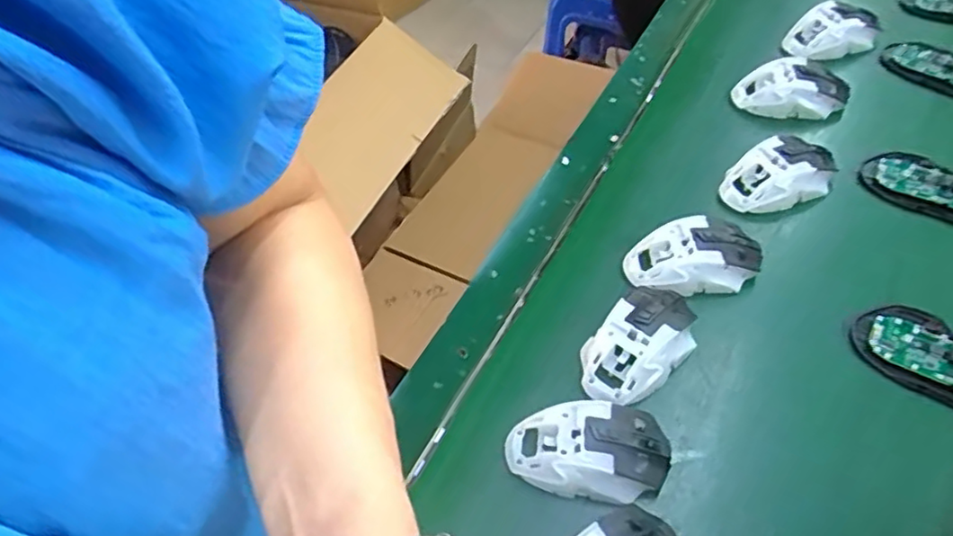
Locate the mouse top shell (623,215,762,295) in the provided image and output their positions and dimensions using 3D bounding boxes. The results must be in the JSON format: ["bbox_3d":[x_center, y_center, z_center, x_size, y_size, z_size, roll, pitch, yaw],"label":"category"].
[{"bbox_3d":[0.191,-0.008,0.571,0.115,0.043,0.068,-3,52,2],"label":"mouse top shell"}]

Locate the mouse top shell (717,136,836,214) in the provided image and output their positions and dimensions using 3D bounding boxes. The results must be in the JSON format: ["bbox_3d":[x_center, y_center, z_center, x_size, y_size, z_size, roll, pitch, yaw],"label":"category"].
[{"bbox_3d":[0.292,-0.087,0.623,0.109,0.045,0.068,-19,53,-10],"label":"mouse top shell"}]

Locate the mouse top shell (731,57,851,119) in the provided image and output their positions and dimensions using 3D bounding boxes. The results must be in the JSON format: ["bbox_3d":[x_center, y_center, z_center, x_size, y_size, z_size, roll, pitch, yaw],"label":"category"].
[{"bbox_3d":[0.339,-0.191,0.701,0.115,0.045,0.065,9,53,11],"label":"mouse top shell"}]

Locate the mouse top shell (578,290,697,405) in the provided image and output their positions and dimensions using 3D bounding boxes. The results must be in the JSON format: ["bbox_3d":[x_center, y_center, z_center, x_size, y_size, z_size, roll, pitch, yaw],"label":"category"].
[{"bbox_3d":[0.130,0.061,0.522,0.069,0.037,0.125,33,61,26],"label":"mouse top shell"}]

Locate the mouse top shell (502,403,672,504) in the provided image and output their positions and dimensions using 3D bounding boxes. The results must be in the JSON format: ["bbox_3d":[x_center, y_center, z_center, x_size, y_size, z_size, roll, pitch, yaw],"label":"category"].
[{"bbox_3d":[0.080,0.133,0.469,0.117,0.034,0.070,0,52,5],"label":"mouse top shell"}]

